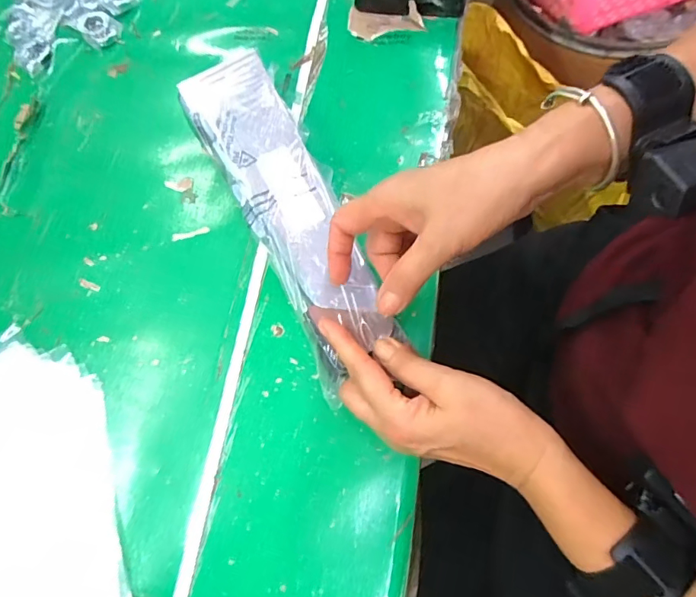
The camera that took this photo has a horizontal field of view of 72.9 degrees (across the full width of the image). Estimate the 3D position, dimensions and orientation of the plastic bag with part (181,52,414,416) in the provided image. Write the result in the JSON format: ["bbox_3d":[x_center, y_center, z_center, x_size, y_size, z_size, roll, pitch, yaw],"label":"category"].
[{"bbox_3d":[-0.050,-0.077,0.395,0.080,0.031,0.303,-24,73,-7],"label":"plastic bag with part"}]

